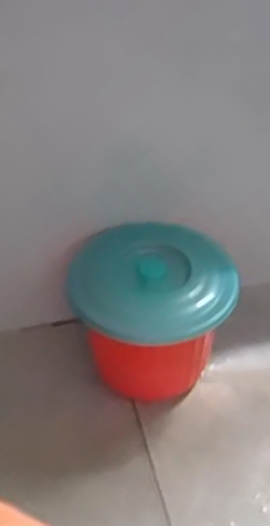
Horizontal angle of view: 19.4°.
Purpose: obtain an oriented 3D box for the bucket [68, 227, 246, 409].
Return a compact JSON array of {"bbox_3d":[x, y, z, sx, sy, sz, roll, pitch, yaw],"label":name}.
[{"bbox_3d":[0.025,0.072,1.004,0.187,0.170,0.179,0,41,0],"label":"bucket"}]

